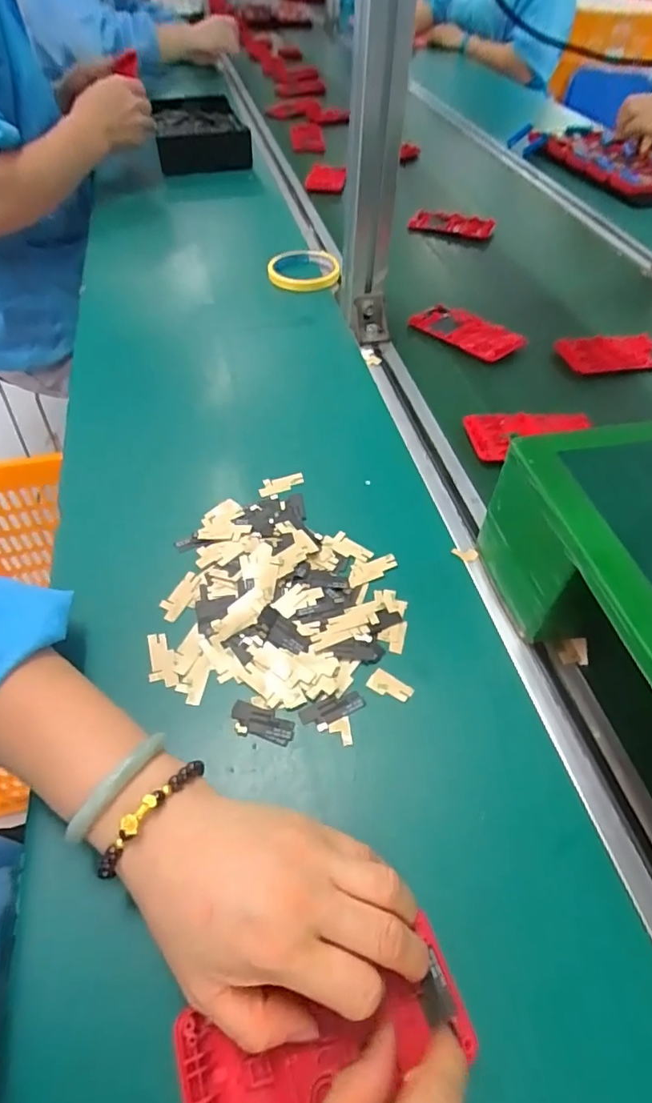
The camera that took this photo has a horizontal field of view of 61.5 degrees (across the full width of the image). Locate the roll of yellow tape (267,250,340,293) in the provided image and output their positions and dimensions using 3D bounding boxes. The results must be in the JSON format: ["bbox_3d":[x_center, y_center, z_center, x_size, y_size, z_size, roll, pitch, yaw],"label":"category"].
[{"bbox_3d":[-0.029,-0.368,0.711,0.091,0.021,0.091,2,50,-3],"label":"roll of yellow tape"}]

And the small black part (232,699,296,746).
[{"bbox_3d":[-0.039,0.105,0.335,0.040,0.004,0.019,16,52,10],"label":"small black part"}]

